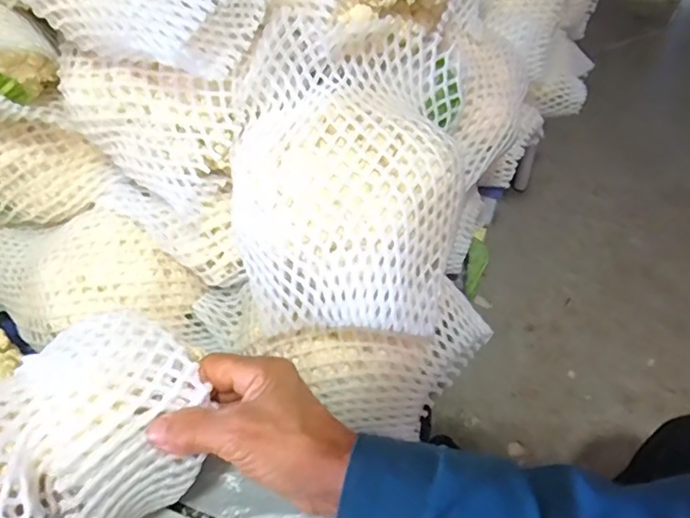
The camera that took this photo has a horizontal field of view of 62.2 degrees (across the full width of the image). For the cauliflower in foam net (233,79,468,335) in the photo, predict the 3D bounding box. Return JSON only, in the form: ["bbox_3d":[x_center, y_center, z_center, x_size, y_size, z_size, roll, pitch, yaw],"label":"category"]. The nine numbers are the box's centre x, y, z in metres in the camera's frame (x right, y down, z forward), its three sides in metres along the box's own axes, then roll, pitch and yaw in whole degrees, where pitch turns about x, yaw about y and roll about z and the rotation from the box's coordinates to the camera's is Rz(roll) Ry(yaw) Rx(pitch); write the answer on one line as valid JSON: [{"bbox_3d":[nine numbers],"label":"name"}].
[{"bbox_3d":[0.001,-0.045,0.444,0.169,0.106,0.166,7,48,9],"label":"cauliflower in foam net"}]

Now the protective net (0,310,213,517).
[{"bbox_3d":[-0.166,0.112,0.363,0.144,0.116,0.110,-37,55,-27],"label":"protective net"}]

